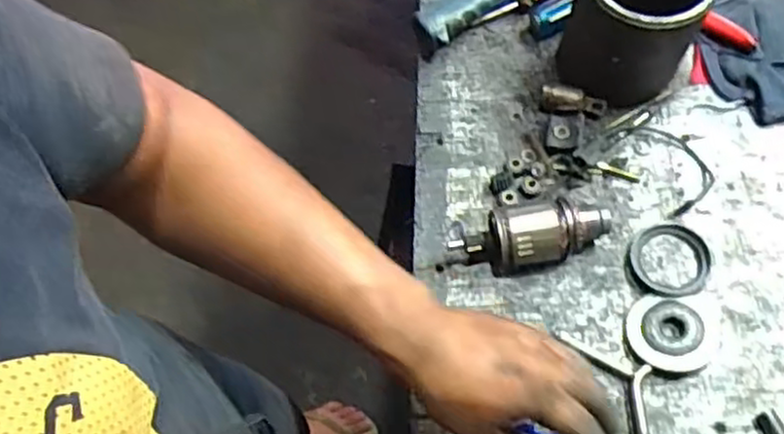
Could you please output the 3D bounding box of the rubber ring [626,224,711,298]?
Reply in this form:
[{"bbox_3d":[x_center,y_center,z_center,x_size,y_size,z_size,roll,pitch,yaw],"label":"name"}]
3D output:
[{"bbox_3d":[0.244,0.039,0.637,0.066,0.006,0.068,-1,68,2],"label":"rubber ring"}]

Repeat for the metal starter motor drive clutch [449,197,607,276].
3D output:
[{"bbox_3d":[0.120,0.017,0.632,0.133,0.047,0.048,-11,68,-2],"label":"metal starter motor drive clutch"}]

